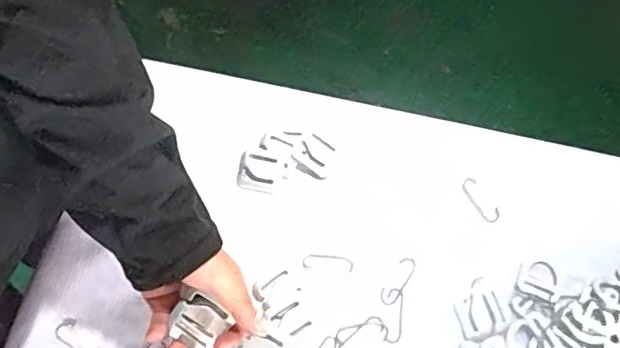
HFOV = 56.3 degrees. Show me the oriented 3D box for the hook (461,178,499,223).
[{"bbox_3d":[0.149,0.023,0.506,0.015,0.004,0.043,-30,72,-10],"label":"hook"}]

